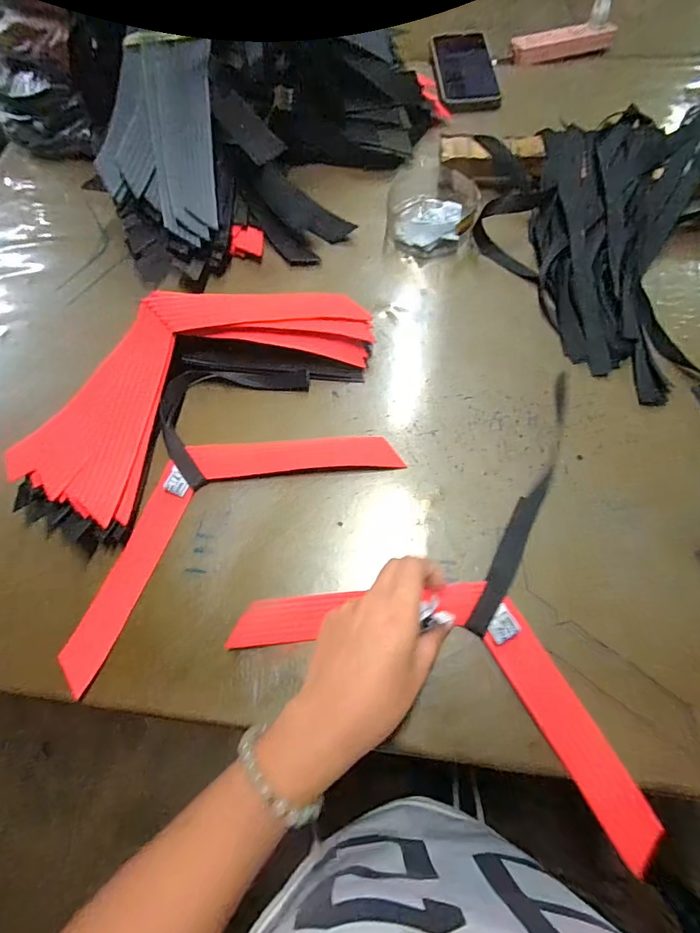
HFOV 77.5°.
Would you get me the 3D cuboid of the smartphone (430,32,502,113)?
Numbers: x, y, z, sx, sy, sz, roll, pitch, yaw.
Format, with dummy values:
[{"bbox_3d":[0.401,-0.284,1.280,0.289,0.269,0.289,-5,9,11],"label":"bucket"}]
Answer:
[{"bbox_3d":[0.160,-0.554,0.607,0.083,0.009,0.159,-3,66,3],"label":"smartphone"}]

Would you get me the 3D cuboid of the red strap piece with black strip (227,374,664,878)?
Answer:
[{"bbox_3d":[0.122,0.060,0.353,0.312,0.021,0.321,25,71,11],"label":"red strap piece with black strip"}]

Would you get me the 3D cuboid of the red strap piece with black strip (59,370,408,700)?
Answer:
[{"bbox_3d":[-0.131,0.012,0.382,0.307,0.014,0.178,-35,79,-12],"label":"red strap piece with black strip"}]

